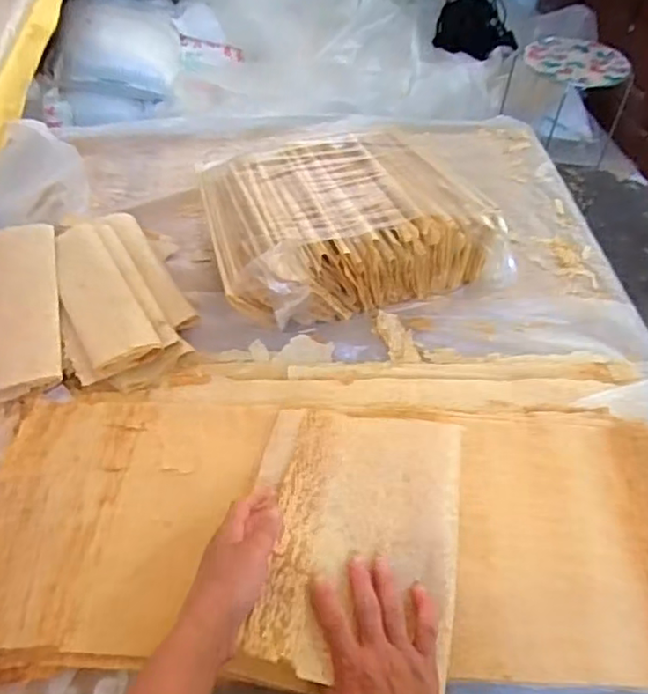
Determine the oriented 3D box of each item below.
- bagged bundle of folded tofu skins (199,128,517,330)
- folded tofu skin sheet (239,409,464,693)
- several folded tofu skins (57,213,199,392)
[{"bbox_3d":[0.029,-0.173,0.885,0.381,0.124,0.338,-13,51,-13],"label":"bagged bundle of folded tofu skins"},{"bbox_3d":[0.028,0.172,0.575,0.193,0.042,0.245,7,49,4],"label":"folded tofu skin sheet"},{"bbox_3d":[-0.277,-0.084,0.844,0.163,0.044,0.333,-13,51,-13],"label":"several folded tofu skins"}]

